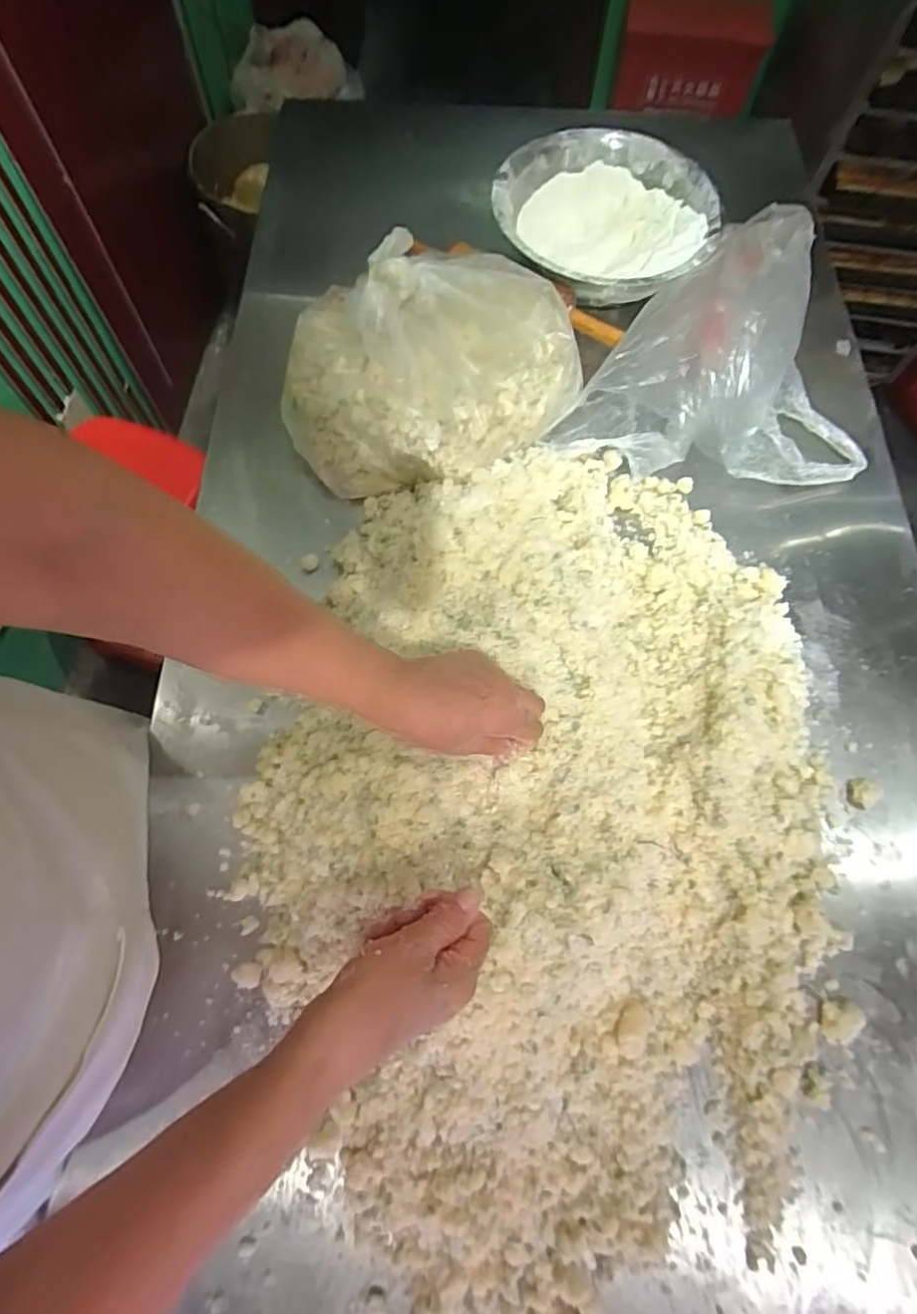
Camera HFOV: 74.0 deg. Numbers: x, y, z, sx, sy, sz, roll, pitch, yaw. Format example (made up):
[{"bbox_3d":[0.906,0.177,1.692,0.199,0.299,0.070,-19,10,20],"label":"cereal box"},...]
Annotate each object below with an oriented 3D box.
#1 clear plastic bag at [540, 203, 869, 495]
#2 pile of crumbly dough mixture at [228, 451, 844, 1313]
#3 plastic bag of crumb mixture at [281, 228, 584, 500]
[{"bbox_3d":[0.287,-0.378,0.700,0.324,0.107,0.340,2,69,-1],"label":"clear plastic bag"},{"bbox_3d":[0.078,0.114,0.523,0.498,0.085,0.718,6,69,1],"label":"pile of crumbly dough mixture"},{"bbox_3d":[-0.027,-0.310,0.637,0.314,0.140,0.231,5,69,0],"label":"plastic bag of crumb mixture"}]

